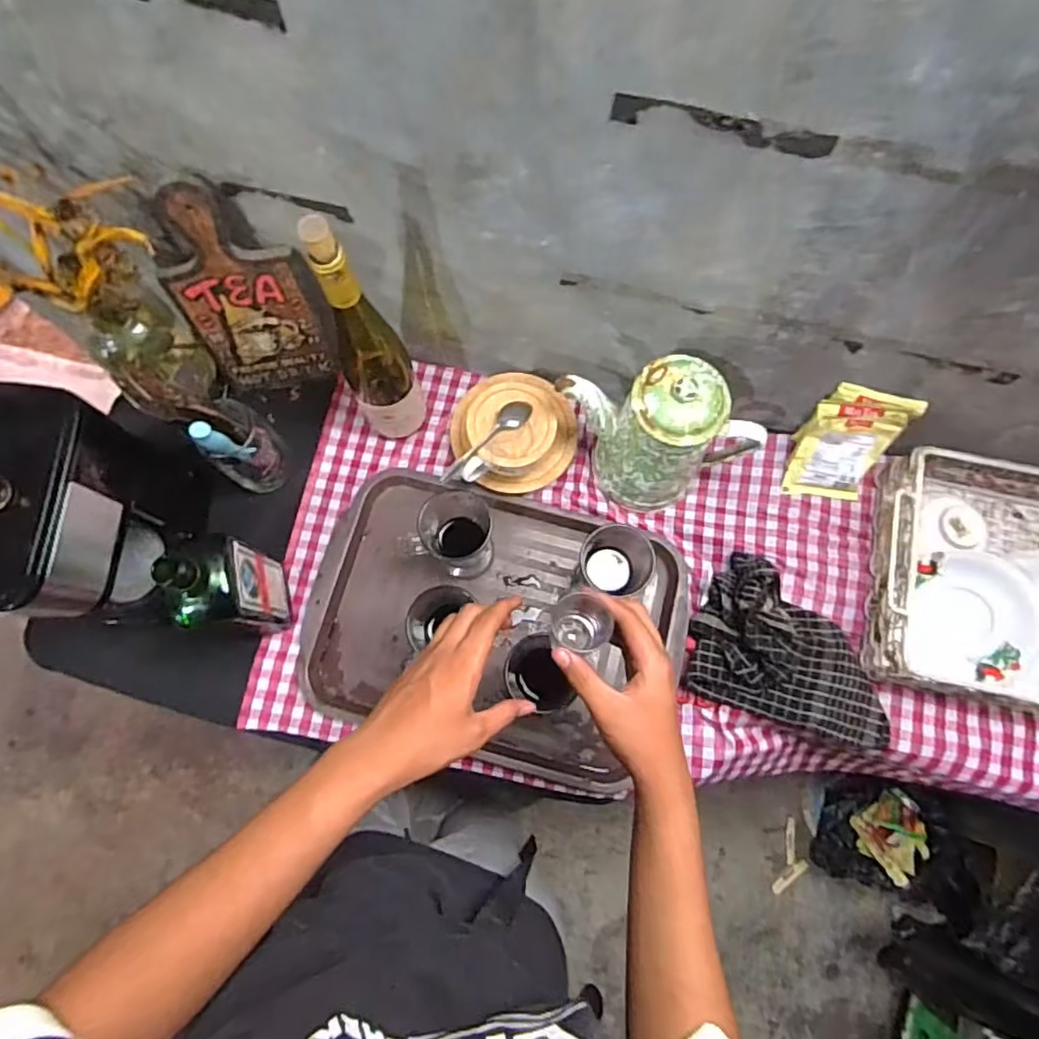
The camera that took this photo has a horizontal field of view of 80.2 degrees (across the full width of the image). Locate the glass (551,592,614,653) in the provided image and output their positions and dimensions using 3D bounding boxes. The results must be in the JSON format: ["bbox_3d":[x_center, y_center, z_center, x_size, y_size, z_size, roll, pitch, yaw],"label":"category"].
[{"bbox_3d":[0.050,0.084,0.503,0.045,0.049,0.043,8,76,1],"label":"glass"}]

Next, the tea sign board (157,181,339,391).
[{"bbox_3d":[-0.298,-0.244,0.688,0.150,0.275,0.012,-9,64,-8],"label":"tea sign board"}]

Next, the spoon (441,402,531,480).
[{"bbox_3d":[-0.035,-0.085,0.686,0.028,0.018,0.128,40,79,9],"label":"spoon"}]

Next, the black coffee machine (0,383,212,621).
[{"bbox_3d":[-0.454,-0.012,0.624,0.132,0.269,0.218,0,76,-1],"label":"black coffee machine"}]

